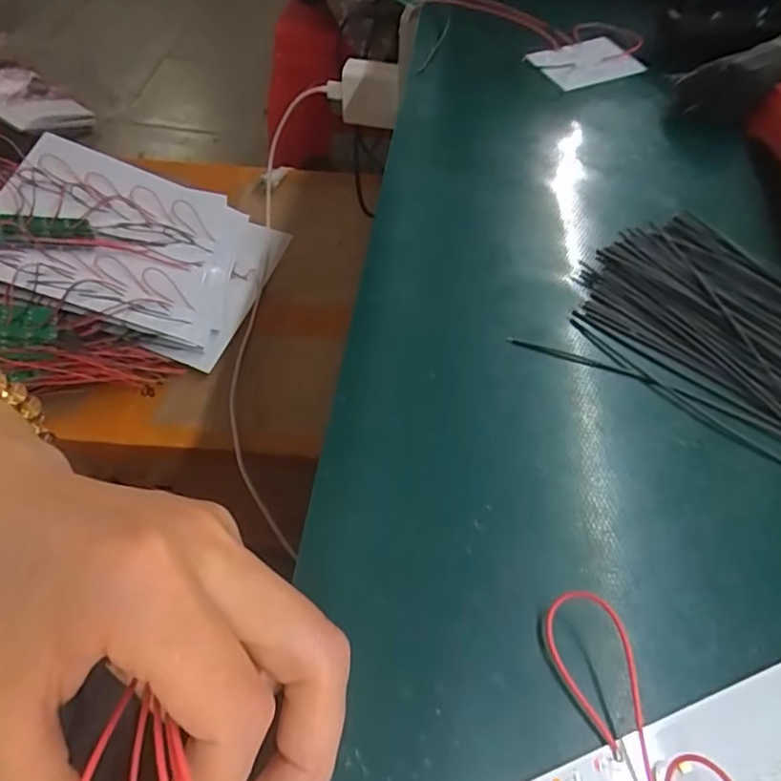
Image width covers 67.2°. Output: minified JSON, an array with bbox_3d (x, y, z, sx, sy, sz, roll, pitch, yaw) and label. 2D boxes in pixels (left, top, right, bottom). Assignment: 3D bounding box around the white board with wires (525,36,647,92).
[{"bbox_3d":[0.130,-0.223,0.396,0.081,0.007,0.047,-28,59,-21],"label":"white board with wires"}]

